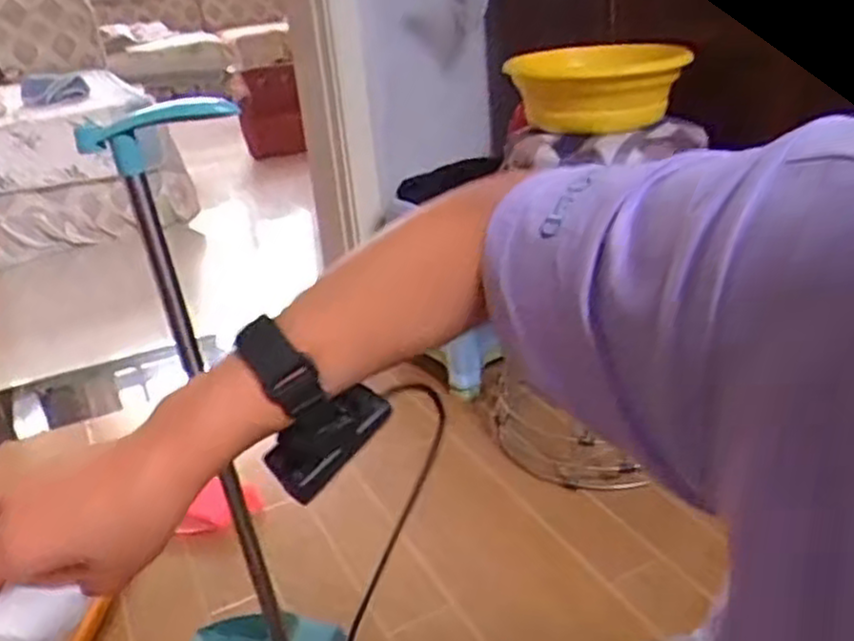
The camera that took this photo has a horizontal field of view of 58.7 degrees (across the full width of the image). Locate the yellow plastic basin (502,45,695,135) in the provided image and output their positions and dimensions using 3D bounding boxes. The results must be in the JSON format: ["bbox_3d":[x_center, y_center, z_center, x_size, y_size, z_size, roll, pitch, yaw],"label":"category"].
[{"bbox_3d":[0.242,-0.330,1.084,0.232,0.098,0.210,0,25,12],"label":"yellow plastic basin"}]

